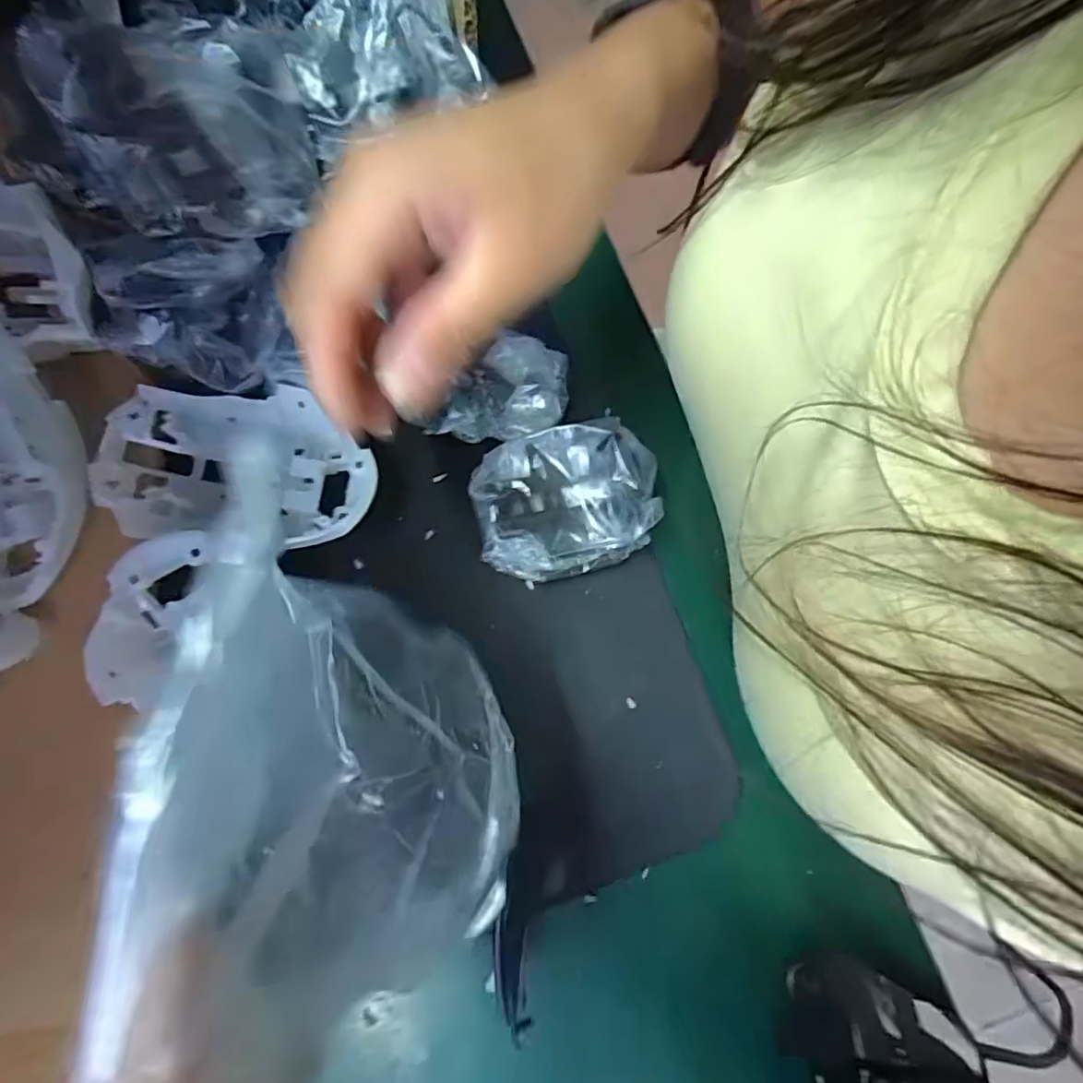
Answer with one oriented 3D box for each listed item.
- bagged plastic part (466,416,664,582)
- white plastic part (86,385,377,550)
[{"bbox_3d":[0.011,-0.017,0.273,0.077,0.040,0.057,-12,73,-6],"label":"bagged plastic part"},{"bbox_3d":[-0.127,-0.031,0.266,0.117,0.030,0.062,7,72,0],"label":"white plastic part"}]

